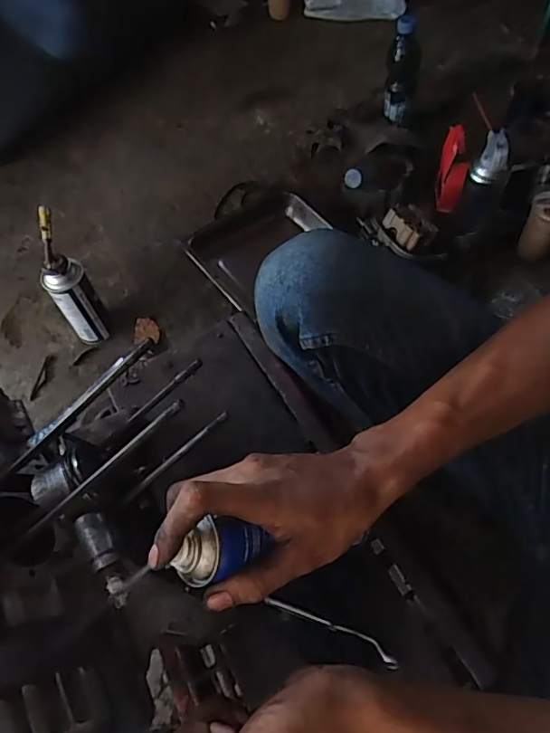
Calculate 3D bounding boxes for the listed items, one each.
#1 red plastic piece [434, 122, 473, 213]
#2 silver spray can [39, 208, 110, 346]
[{"bbox_3d":[0.326,-0.356,0.955,0.054,0.144,0.058,17,60,9],"label":"red plastic piece"},{"bbox_3d":[-0.344,-0.145,0.868,0.064,0.215,0.089,-13,60,-9],"label":"silver spray can"}]

